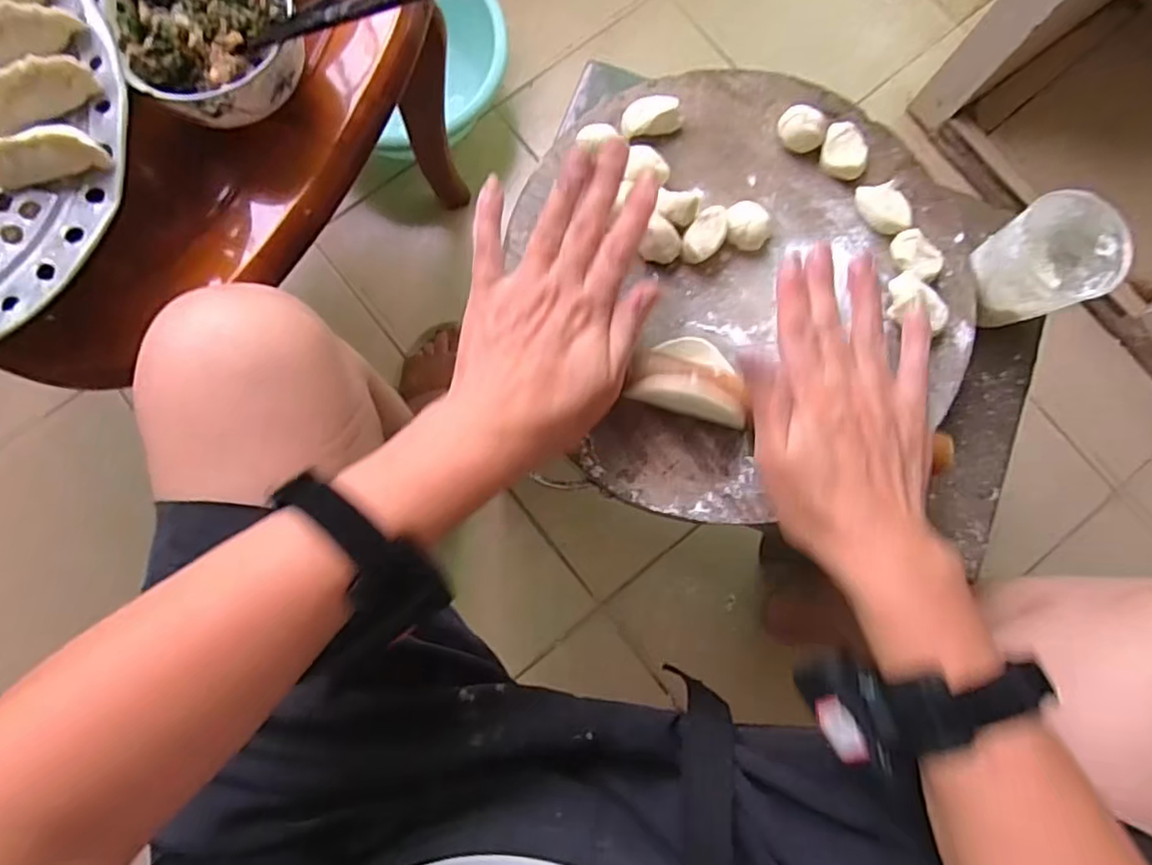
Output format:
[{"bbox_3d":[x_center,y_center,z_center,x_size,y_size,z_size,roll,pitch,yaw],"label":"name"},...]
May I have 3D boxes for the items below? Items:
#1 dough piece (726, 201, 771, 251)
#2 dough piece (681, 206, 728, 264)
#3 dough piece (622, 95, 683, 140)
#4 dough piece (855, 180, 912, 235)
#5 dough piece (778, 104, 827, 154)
[{"bbox_3d":[0.103,-0.123,0.393,0.027,0.016,0.026,0,82,-2],"label":"dough piece"},{"bbox_3d":[0.076,-0.116,0.389,0.020,0.020,0.033,31,82,3],"label":"dough piece"},{"bbox_3d":[0.045,-0.193,0.401,0.035,0.015,0.022,-15,82,-4],"label":"dough piece"},{"bbox_3d":[0.189,-0.137,0.398,0.024,0.013,0.034,-23,83,-5],"label":"dough piece"},{"bbox_3d":[0.138,-0.185,0.401,0.027,0.020,0.021,31,82,3],"label":"dough piece"}]

